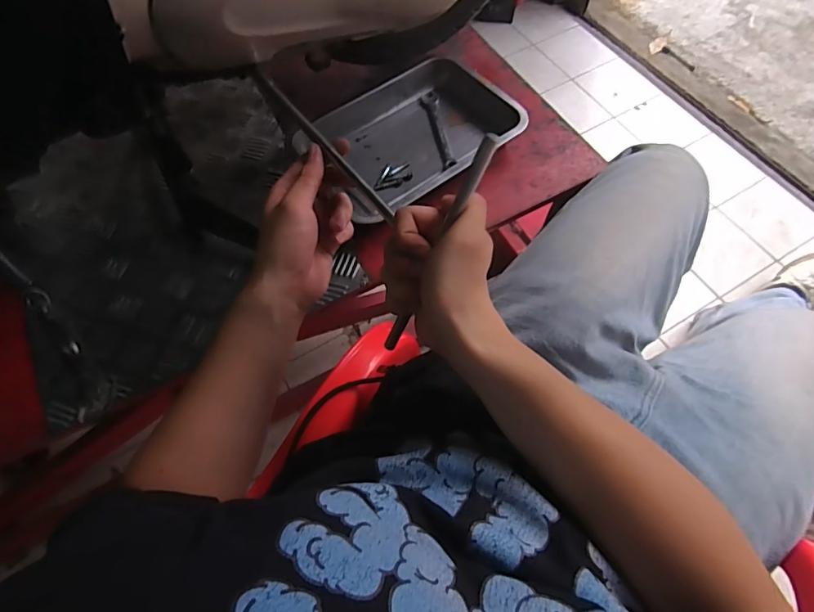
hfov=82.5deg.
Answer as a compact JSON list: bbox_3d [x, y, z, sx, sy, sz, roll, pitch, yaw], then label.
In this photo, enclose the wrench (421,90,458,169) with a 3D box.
[{"bbox_3d":[0.047,-0.265,0.697,0.027,0.014,0.173,-7,64,-2],"label":"wrench"}]

